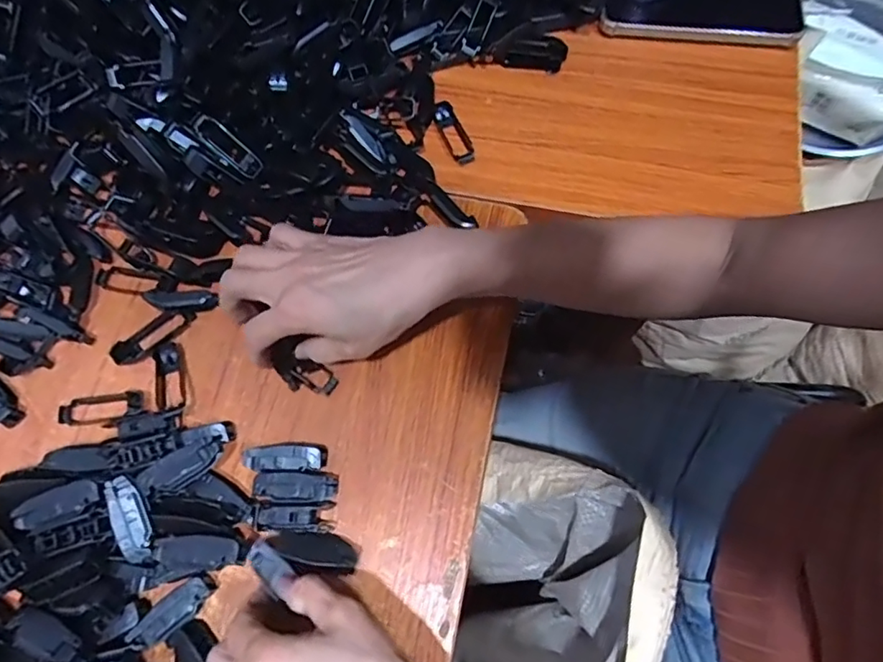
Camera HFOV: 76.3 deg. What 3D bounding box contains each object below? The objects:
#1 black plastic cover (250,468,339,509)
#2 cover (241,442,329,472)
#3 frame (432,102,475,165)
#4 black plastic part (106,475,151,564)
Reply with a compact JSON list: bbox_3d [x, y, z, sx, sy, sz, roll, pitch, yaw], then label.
[{"bbox_3d":[-0.090,0.097,0.347,0.050,0.010,0.022,8,69,-11],"label":"black plastic cover"},{"bbox_3d":[-0.097,0.080,0.354,0.052,0.018,0.016,-3,70,-1],"label":"cover"},{"bbox_3d":[0.010,-0.157,0.444,0.019,0.013,0.050,-25,71,-9],"label":"frame"},{"bbox_3d":[-0.178,0.106,0.318,0.018,0.005,0.047,-18,71,-6],"label":"black plastic part"}]

